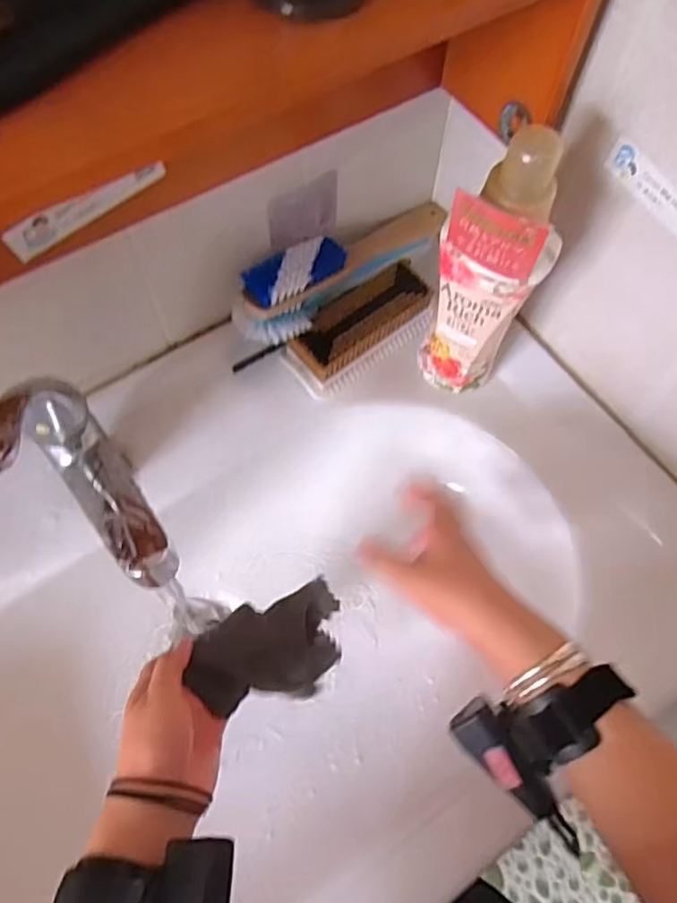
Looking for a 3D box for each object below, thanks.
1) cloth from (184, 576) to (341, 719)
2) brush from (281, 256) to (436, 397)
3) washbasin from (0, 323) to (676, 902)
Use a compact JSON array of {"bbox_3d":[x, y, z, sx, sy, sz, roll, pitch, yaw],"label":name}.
[{"bbox_3d":[-0.047,0.155,0.506,0.122,0.102,0.068,-26,68,-14],"label":"cloth"},{"bbox_3d":[0.020,-0.115,0.606,0.144,0.044,0.066,-30,69,-15],"label":"brush"},{"bbox_3d":[-0.108,0.179,0.551,0.800,0.149,0.438,-30,69,-15],"label":"washbasin"}]

